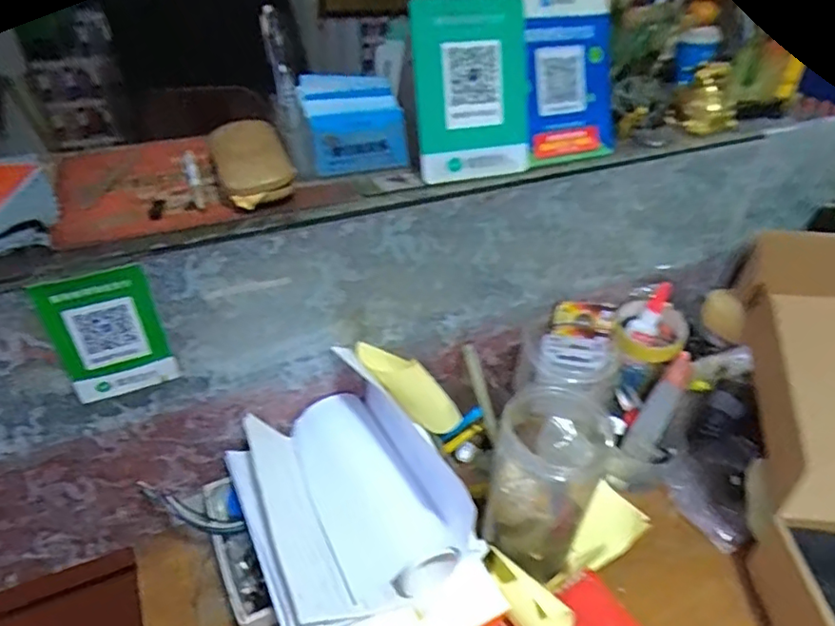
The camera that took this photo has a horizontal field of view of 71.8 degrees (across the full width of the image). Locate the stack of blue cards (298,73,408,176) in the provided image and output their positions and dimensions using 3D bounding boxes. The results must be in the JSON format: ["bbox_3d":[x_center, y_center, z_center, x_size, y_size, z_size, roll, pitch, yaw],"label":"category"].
[{"bbox_3d":[-0.070,-0.198,0.593,0.107,0.068,0.110,-5,37,-10],"label":"stack of blue cards"}]

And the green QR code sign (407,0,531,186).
[{"bbox_3d":[0.052,-0.213,0.556,0.127,0.164,0.013,-15,22,-22],"label":"green QR code sign"}]

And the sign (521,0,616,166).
[{"bbox_3d":[0.156,-0.246,0.594,0.108,0.170,0.009,-16,21,-18],"label":"sign"}]

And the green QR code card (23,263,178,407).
[{"bbox_3d":[-0.258,0.021,0.484,0.081,0.118,0.005,-17,34,-18],"label":"green QR code card"}]

